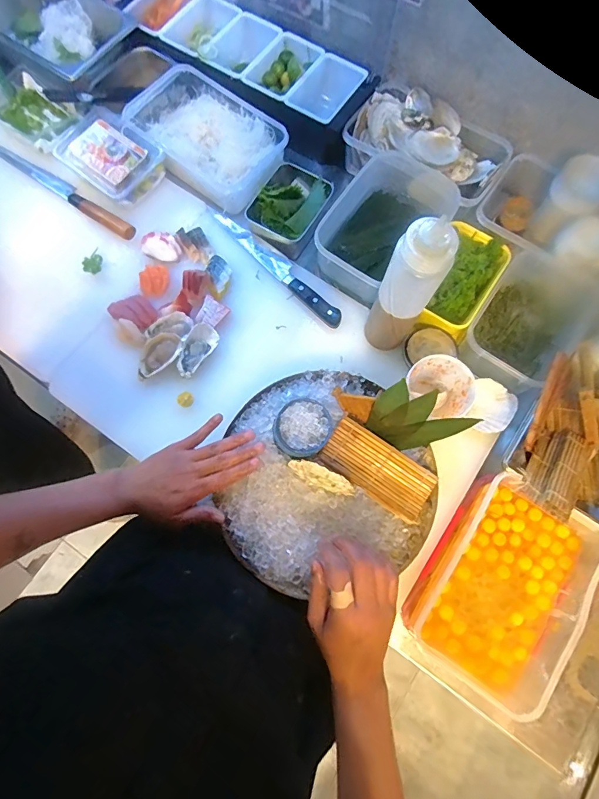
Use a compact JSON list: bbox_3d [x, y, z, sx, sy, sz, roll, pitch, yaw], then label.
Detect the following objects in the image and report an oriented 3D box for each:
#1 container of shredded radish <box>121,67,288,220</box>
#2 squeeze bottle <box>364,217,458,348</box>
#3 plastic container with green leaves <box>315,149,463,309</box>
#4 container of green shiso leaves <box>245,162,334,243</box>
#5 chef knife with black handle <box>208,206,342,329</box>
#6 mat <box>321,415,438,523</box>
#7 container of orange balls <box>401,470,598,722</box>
[{"bbox_3d":[-0.155,-0.452,0.724,0.269,0.043,0.171,36,77,8],"label":"container of shredded radish"},{"bbox_3d":[0.132,-0.131,0.530,0.064,0.233,0.053,30,76,7],"label":"squeeze bottle"},{"bbox_3d":[0.131,-0.276,0.654,0.147,0.062,0.231,39,77,9],"label":"plastic container with green leaves"},{"bbox_3d":[-0.016,-0.329,0.698,0.104,0.052,0.141,30,76,7],"label":"container of green shiso leaves"},{"bbox_3d":[-0.041,-0.224,0.668,0.035,0.017,0.299,-42,80,-11],"label":"chef knife with black handle"},{"bbox_3d":[0.099,0.087,0.529,0.140,0.006,0.067,34,77,8],"label":"mat"},{"bbox_3d":[0.265,0.238,0.526,0.185,0.059,0.244,33,76,7],"label":"container of orange balls"}]

